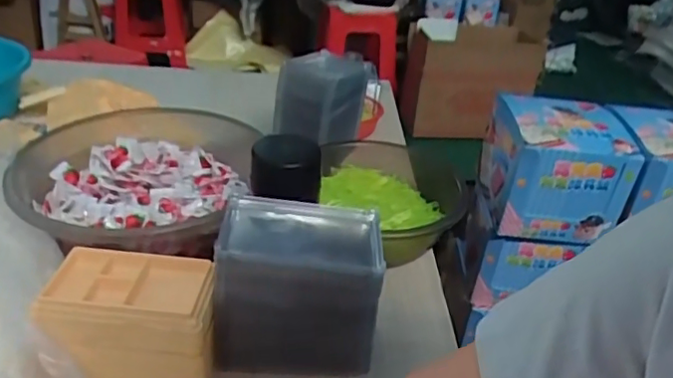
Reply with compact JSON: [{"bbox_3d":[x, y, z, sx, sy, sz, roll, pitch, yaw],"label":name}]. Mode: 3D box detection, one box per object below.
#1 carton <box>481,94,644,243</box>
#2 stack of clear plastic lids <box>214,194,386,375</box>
[{"bbox_3d":[0.284,-0.033,0.768,0.150,0.128,0.173,5,30,1],"label":"carton"},{"bbox_3d":[-0.036,0.091,0.528,0.139,0.130,0.086,4,30,-5],"label":"stack of clear plastic lids"}]

